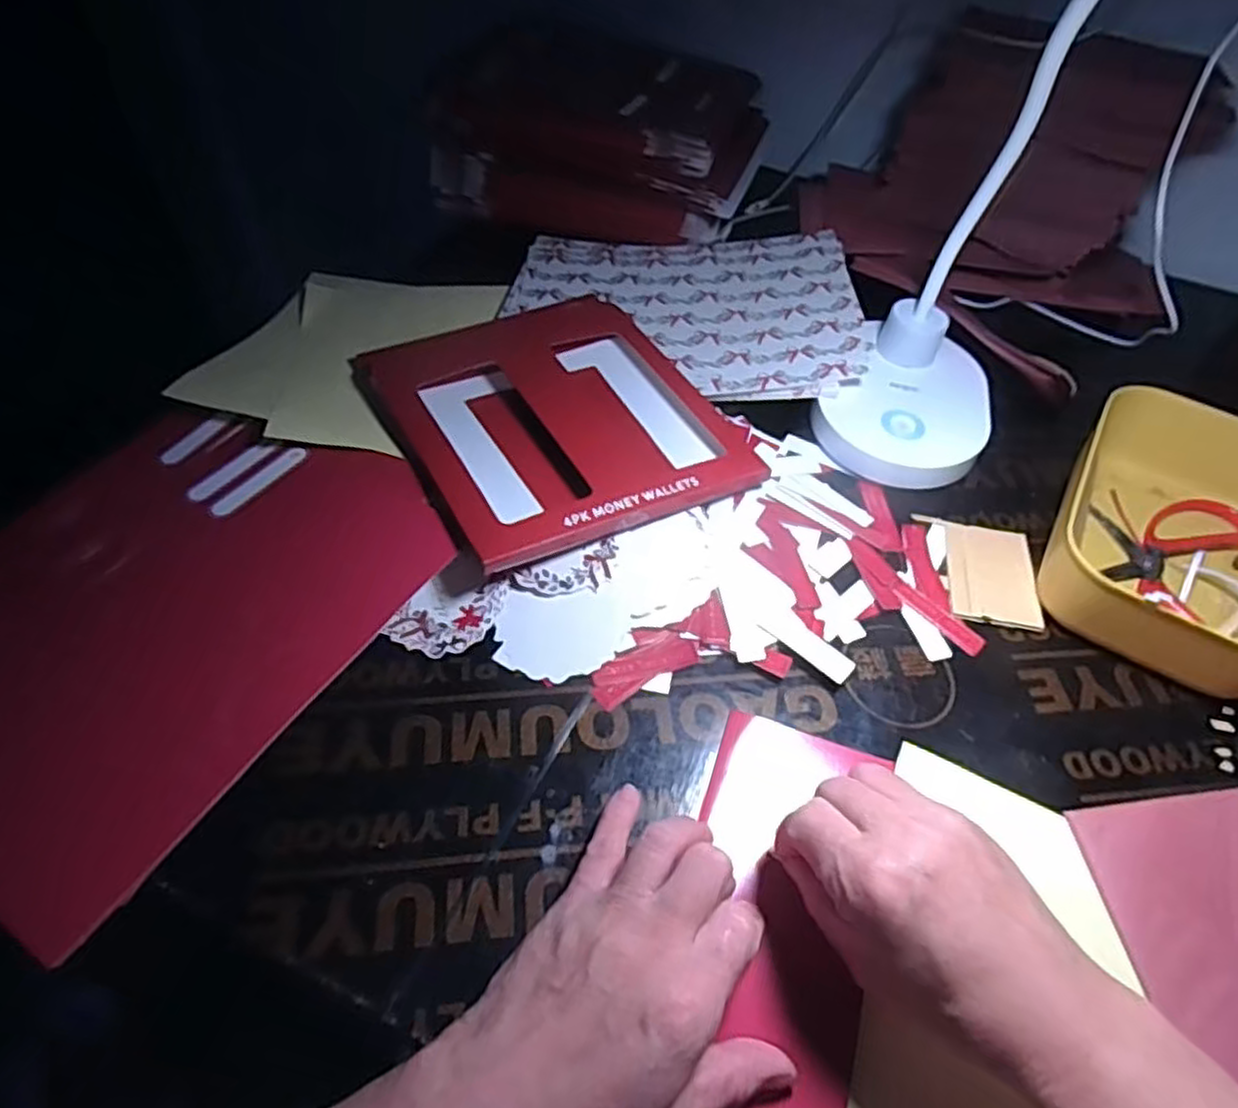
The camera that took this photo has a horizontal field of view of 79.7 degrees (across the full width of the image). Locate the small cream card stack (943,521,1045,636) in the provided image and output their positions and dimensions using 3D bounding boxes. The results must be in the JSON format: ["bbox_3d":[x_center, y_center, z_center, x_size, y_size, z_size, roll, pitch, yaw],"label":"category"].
[{"bbox_3d":[0.229,0.010,0.455,0.051,0.004,0.076,12,53,5],"label":"small cream card stack"}]

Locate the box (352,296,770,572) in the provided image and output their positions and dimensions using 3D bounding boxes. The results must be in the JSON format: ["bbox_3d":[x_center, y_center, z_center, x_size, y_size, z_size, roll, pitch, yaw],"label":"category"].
[{"bbox_3d":[-0.046,-0.103,0.502,0.205,0.020,0.240,-21,52,-24],"label":"box"}]

